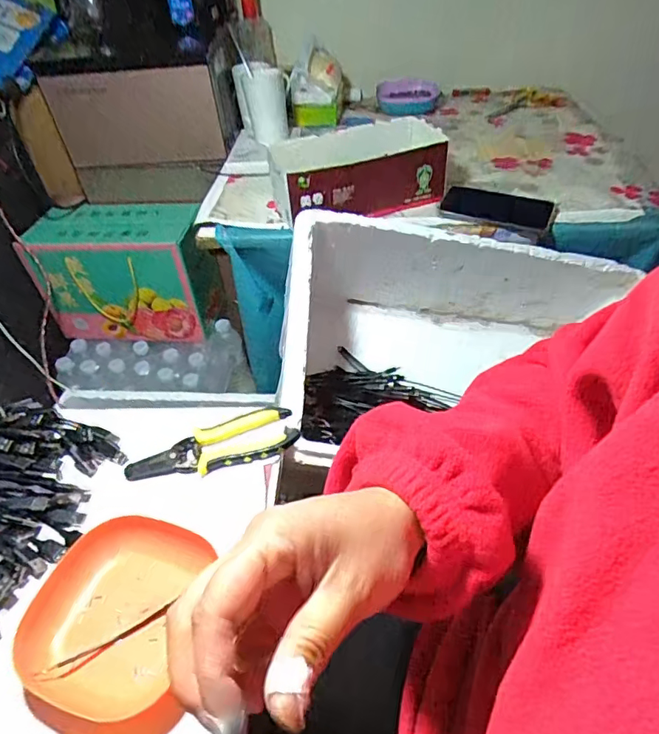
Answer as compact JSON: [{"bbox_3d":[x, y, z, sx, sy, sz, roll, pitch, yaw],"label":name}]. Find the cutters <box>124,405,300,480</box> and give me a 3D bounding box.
[{"bbox_3d":[-0.119,0.081,0.519,0.168,0.014,0.058,-13,45,-9],"label":"cutters"}]

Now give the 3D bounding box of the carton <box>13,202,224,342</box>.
[{"bbox_3d":[-0.397,-0.194,1.059,0.350,0.231,0.146,0,44,5],"label":"carton"}]

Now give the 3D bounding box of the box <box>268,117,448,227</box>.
[{"bbox_3d":[0.045,-0.311,0.813,0.258,0.091,0.167,-10,44,-5],"label":"box"}]

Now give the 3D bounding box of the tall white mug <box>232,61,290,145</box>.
[{"bbox_3d":[-0.131,-0.523,1.007,0.096,0.126,0.114,-10,44,-5],"label":"tall white mug"}]

